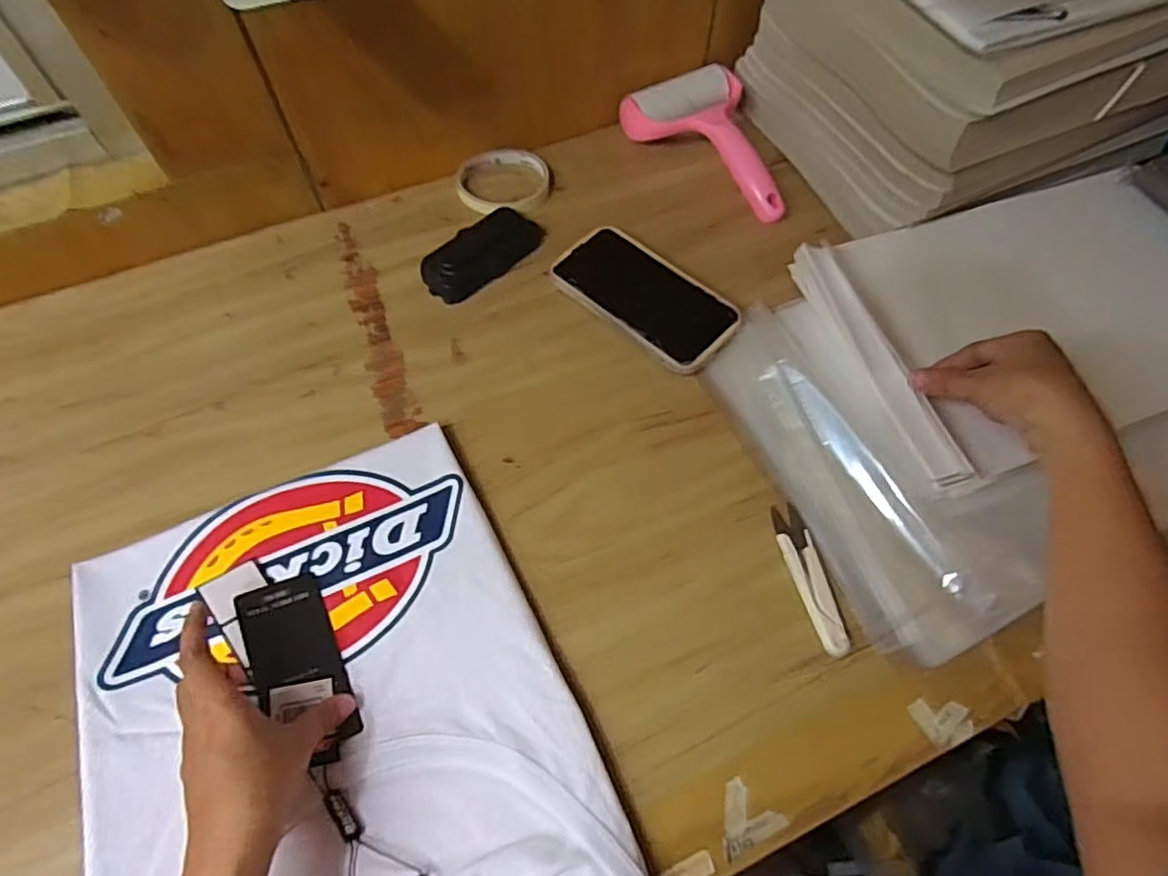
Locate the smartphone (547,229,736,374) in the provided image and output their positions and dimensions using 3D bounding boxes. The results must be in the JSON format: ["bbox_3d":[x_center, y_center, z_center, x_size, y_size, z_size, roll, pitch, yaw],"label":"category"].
[{"bbox_3d":[0.049,-0.122,0.556,0.163,0.014,0.079,40,69,20],"label":"smartphone"}]

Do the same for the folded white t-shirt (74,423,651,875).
[{"bbox_3d":[-0.149,0.165,0.390,0.264,0.018,0.329,-22,63,-11],"label":"folded white t-shirt"}]

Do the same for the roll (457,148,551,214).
[{"bbox_3d":[-0.076,-0.246,0.630,0.084,0.016,0.084,0,61,1],"label":"roll"}]

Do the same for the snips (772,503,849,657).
[{"bbox_3d":[0.151,0.092,0.441,0.023,0.007,0.103,-10,61,-4],"label":"snips"}]

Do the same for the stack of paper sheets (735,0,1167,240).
[{"bbox_3d":[0.363,-0.362,0.589,0.328,0.180,0.267,-23,63,-11],"label":"stack of paper sheets"}]

